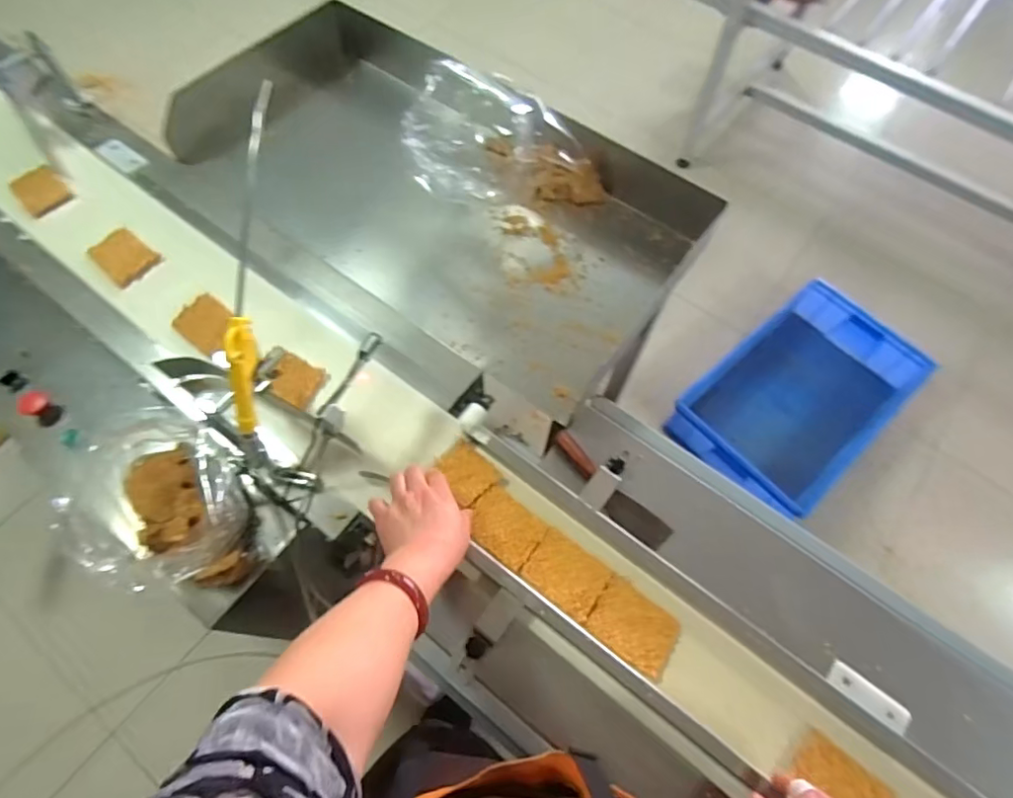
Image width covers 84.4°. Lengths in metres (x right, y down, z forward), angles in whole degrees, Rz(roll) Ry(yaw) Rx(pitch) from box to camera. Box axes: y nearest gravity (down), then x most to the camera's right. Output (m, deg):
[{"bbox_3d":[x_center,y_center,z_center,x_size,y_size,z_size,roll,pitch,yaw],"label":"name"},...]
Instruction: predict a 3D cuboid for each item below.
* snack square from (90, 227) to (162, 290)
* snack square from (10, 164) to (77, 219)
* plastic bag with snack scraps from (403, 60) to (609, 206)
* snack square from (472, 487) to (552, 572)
[{"bbox_3d":[-0.575,-0.214,0.836,0.101,0.008,0.073,35,67,15],"label":"snack square"},{"bbox_3d":[-0.729,-0.327,0.878,0.085,0.013,0.073,37,68,16],"label":"snack square"},{"bbox_3d":[0.000,-0.371,0.853,0.271,0.192,0.176,29,66,12],"label":"plastic bag with snack scraps"},{"bbox_3d":[-0.001,0.151,0.660,0.086,0.004,0.067,35,67,15],"label":"snack square"}]

